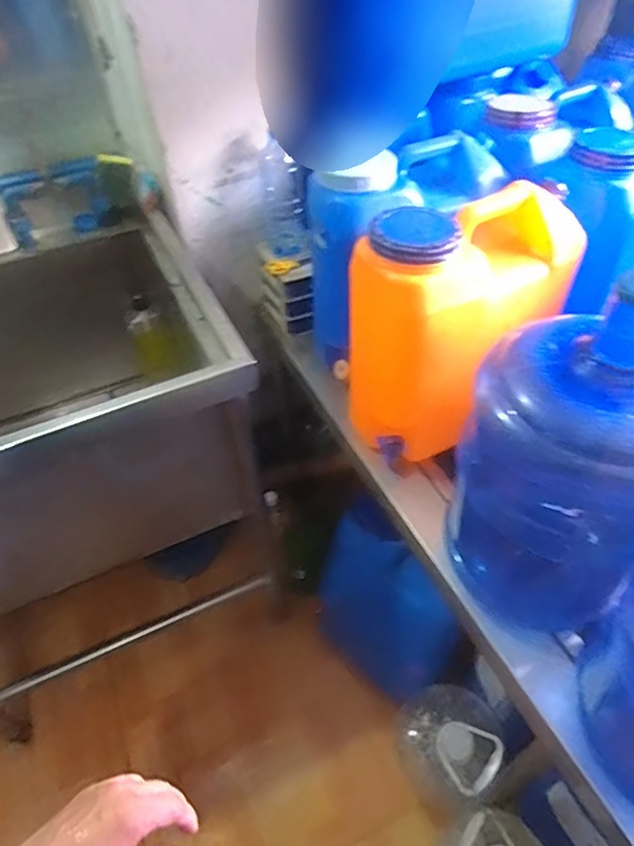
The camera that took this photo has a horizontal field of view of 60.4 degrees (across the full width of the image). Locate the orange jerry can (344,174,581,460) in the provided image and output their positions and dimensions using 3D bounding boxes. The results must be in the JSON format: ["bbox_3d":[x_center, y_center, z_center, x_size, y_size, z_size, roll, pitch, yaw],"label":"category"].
[{"bbox_3d":[0.223,-0.152,0.877,0.309,0.380,0.186,-31,52,-23],"label":"orange jerry can"}]

